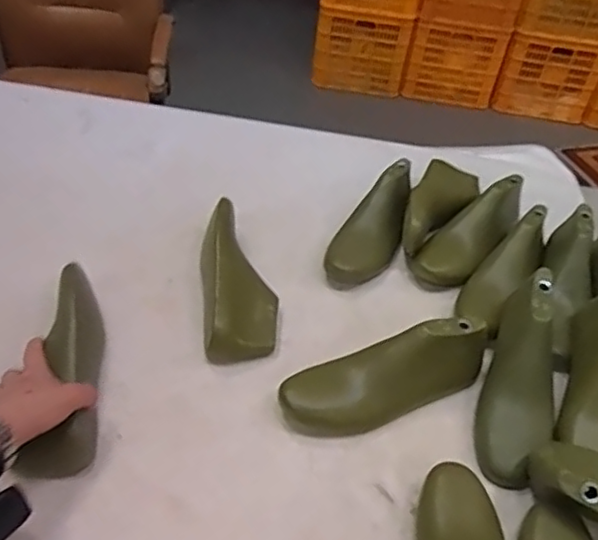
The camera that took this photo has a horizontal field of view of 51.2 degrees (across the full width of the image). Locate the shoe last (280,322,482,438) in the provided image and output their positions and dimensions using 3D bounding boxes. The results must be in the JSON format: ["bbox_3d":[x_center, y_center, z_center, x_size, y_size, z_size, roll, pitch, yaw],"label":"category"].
[{"bbox_3d":[0.098,0.117,0.669,0.236,0.079,0.069,-19,46,-8],"label":"shoe last"}]

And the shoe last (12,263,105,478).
[{"bbox_3d":[-0.238,0.102,0.649,0.064,0.068,0.227,-2,49,-11],"label":"shoe last"}]

